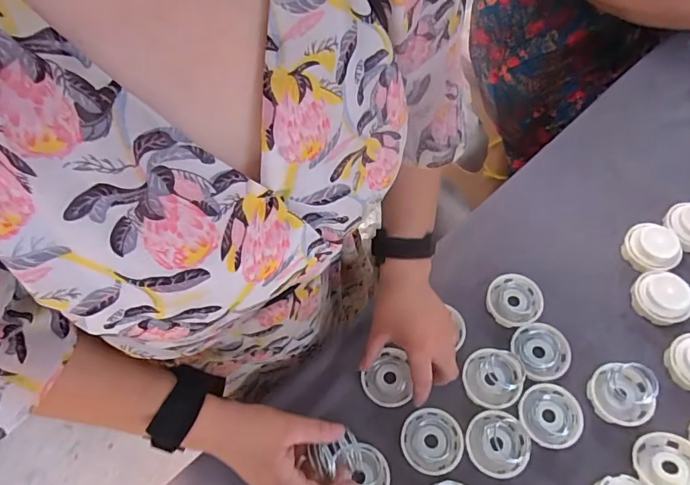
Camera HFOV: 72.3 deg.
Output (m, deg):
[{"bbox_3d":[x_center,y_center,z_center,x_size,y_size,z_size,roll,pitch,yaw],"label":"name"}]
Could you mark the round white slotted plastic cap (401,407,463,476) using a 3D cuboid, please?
[{"bbox_3d":[0.090,0.205,0.490,0.061,0.011,0.062,0,59,0],"label":"round white slotted plastic cap"}]

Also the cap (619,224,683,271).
[{"bbox_3d":[0.364,0.008,0.563,0.047,0.032,0.059,-35,65,-19],"label":"cap"}]

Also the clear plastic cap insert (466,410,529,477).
[{"bbox_3d":[0.155,0.205,0.484,0.060,0.019,0.061,0,59,0],"label":"clear plastic cap insert"}]

